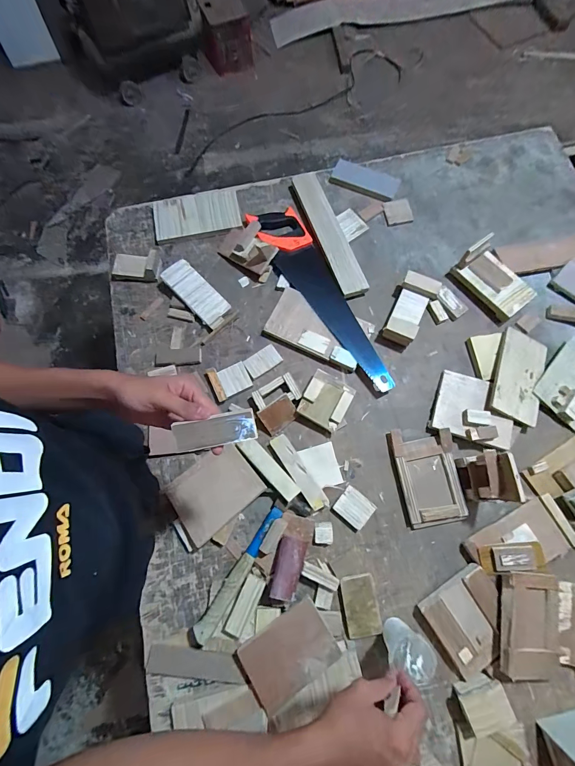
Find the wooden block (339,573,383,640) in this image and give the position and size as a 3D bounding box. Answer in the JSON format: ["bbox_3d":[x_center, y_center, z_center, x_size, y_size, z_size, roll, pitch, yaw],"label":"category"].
[{"bbox_3d":[0.130,0.396,0.586,0.060,0.013,0.095,-9,75,-1],"label":"wooden block"}]

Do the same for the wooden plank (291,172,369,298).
[{"bbox_3d":[0.094,-0.368,0.791,0.065,0.028,0.364,-19,75,-4],"label":"wooden plank"}]

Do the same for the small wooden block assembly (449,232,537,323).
[{"bbox_3d":[0.457,-0.229,0.724,0.090,0.070,0.170,-41,78,-9],"label":"small wooden block assembly"}]

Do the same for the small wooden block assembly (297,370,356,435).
[{"bbox_3d":[0.079,0.037,0.677,0.099,0.038,0.104,28,77,8],"label":"small wooden block assembly"}]

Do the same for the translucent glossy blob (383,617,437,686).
[{"bbox_3d":[0.199,0.437,0.540,0.062,0.086,0.054,32,78,9],"label":"translucent glossy blob"}]

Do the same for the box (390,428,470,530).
[{"bbox_3d":[0.275,0.182,0.644,0.112,0.023,0.177,-8,75,-1],"label":"box"}]

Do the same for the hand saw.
[{"bbox_3d":[0.074,-0.206,0.752,0.103,0.030,0.513,-28,76,-6],"label":"hand saw"}]

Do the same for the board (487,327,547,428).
[{"bbox_3d":[0.475,-0.015,0.679,0.102,0.011,0.194,24,71,-4],"label":"board"}]

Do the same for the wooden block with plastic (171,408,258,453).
[{"bbox_3d":[-0.083,0.055,0.376,0.094,0.004,0.036,-11,98,1],"label":"wooden block with plastic"}]

